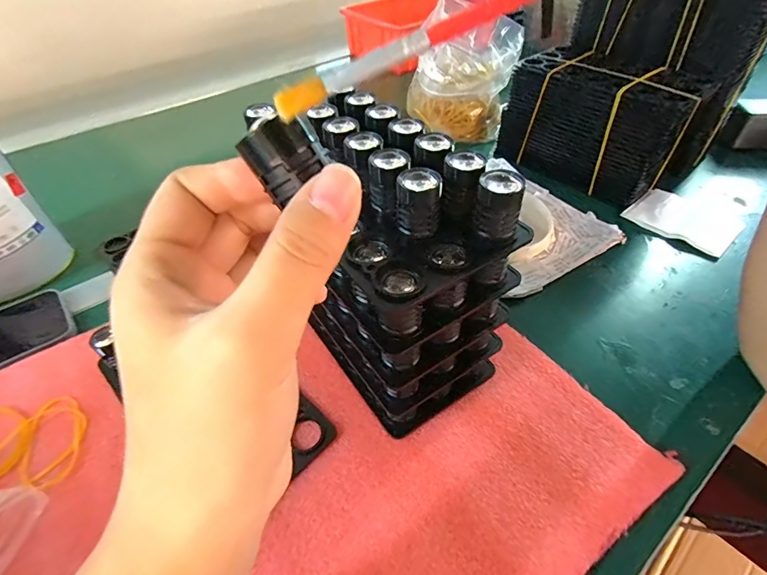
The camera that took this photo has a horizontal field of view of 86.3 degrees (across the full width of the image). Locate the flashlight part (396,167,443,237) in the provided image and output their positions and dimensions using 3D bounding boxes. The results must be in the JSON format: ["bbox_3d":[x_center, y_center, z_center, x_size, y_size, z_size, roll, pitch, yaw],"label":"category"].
[{"bbox_3d":[0.019,-0.046,0.219,0.022,0.031,0.019,10,47,12],"label":"flashlight part"}]

